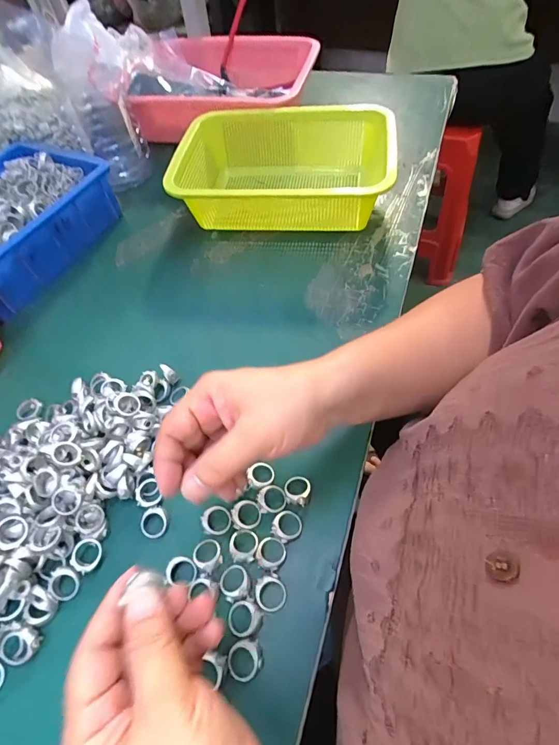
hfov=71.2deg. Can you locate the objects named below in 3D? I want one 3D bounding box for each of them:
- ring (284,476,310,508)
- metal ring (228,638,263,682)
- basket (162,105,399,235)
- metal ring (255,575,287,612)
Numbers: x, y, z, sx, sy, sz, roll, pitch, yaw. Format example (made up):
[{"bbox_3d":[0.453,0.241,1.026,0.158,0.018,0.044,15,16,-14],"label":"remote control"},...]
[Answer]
[{"bbox_3d":[0.014,0.094,0.314,0.020,0.009,0.023,7,58,10],"label":"ring"},{"bbox_3d":[-0.023,0.187,0.254,0.023,0.004,0.021,-2,56,4],"label":"metal ring"},{"bbox_3d":[0.006,-0.259,0.506,0.243,0.084,0.202,5,57,9],"label":"basket"},{"bbox_3d":[-0.007,0.154,0.272,0.022,0.005,0.021,-2,56,4],"label":"metal ring"}]

